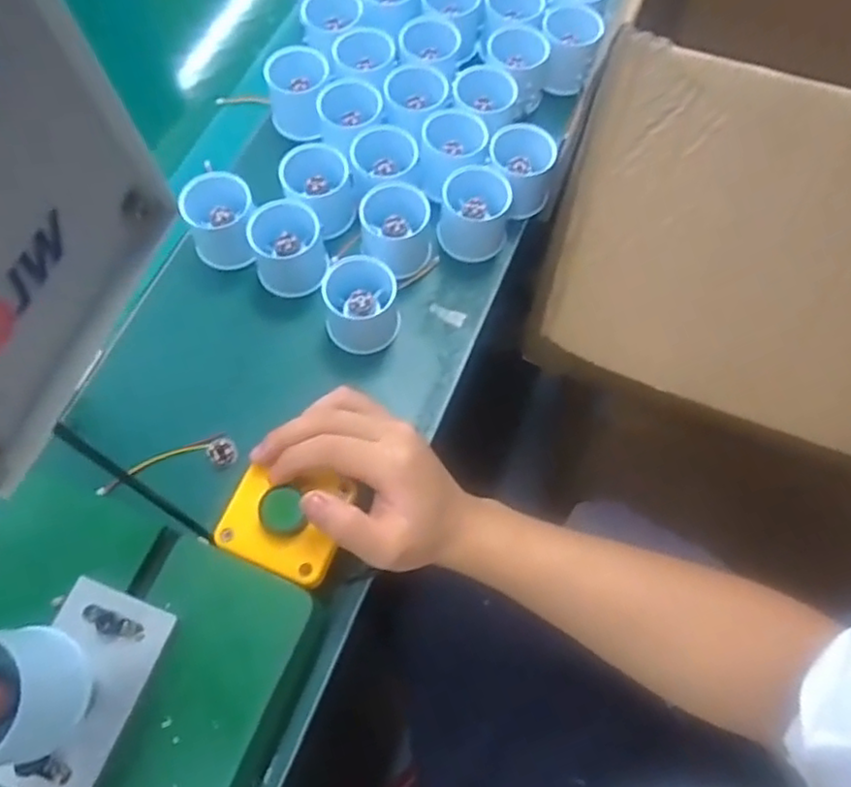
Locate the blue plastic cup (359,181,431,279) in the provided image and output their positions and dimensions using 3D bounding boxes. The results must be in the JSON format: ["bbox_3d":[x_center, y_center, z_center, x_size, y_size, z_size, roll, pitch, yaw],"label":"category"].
[{"bbox_3d":[-0.021,-0.123,0.512,0.052,0.051,0.057,0,67,0],"label":"blue plastic cup"}]

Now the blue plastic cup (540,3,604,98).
[{"bbox_3d":[0.128,-0.310,0.594,0.050,0.051,0.057,18,68,7],"label":"blue plastic cup"}]

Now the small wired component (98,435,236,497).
[{"bbox_3d":[-0.171,0.047,0.443,0.089,0.006,0.021,-16,67,-25],"label":"small wired component"}]

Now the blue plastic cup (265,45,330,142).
[{"bbox_3d":[-0.106,-0.252,0.560,0.051,0.048,0.053,0,67,0],"label":"blue plastic cup"}]

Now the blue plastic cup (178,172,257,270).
[{"bbox_3d":[-0.157,-0.131,0.510,0.048,0.052,0.051,0,67,0],"label":"blue plastic cup"}]

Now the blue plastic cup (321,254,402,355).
[{"bbox_3d":[-0.047,-0.064,0.490,0.054,0.042,0.062,-9,67,-4],"label":"blue plastic cup"}]

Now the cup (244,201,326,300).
[{"bbox_3d":[-0.104,-0.111,0.507,0.053,0.044,0.061,-16,68,-7],"label":"cup"}]

